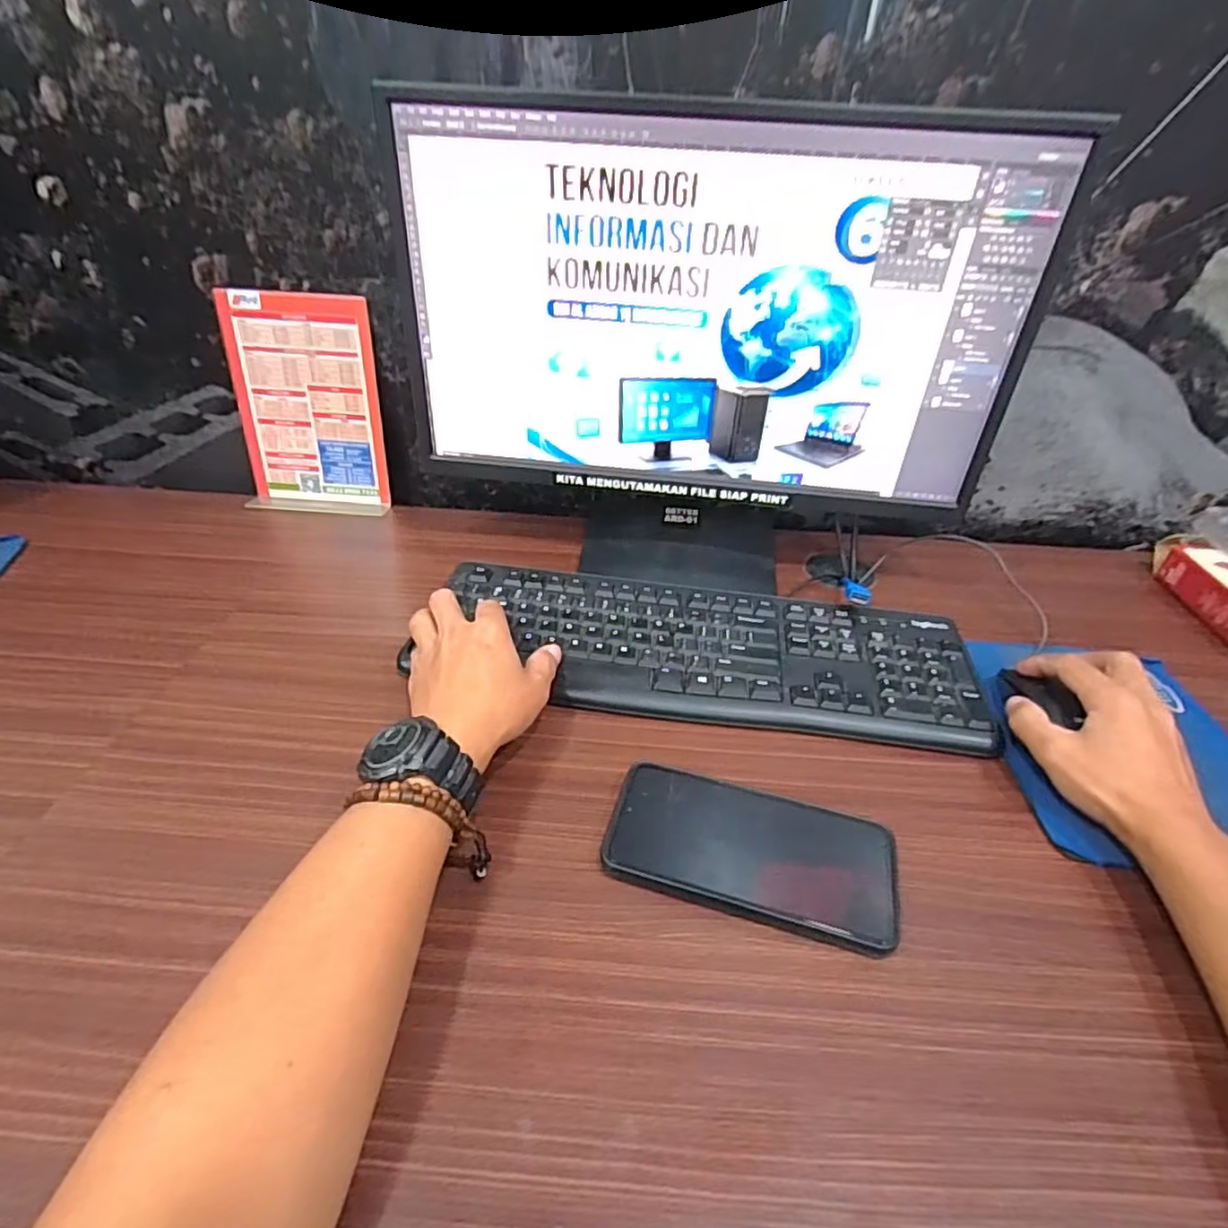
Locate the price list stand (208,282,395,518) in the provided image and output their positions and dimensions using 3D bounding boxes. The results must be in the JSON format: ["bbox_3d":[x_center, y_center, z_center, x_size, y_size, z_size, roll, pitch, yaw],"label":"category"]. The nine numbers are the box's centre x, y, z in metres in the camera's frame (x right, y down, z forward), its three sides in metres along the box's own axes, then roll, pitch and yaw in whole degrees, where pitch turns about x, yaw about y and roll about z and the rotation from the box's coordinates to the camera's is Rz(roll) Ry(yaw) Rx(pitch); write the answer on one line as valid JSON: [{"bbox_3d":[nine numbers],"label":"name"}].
[{"bbox_3d":[-0.320,-0.212,0.667,0.150,0.205,0.050,3,37,0],"label":"price list stand"}]

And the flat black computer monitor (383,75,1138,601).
[{"bbox_3d":[0.075,-0.218,0.563,0.489,0.356,0.138,6,37,3],"label":"flat black computer monitor"}]

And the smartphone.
[{"bbox_3d":[0.079,0.136,0.372,0.161,0.016,0.076,13,38,13],"label":"smartphone"}]

